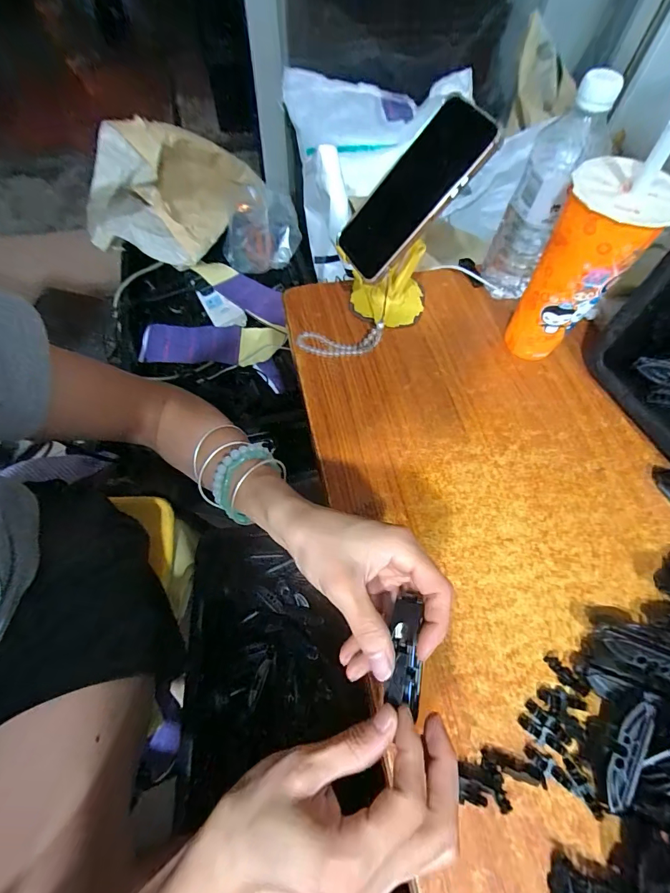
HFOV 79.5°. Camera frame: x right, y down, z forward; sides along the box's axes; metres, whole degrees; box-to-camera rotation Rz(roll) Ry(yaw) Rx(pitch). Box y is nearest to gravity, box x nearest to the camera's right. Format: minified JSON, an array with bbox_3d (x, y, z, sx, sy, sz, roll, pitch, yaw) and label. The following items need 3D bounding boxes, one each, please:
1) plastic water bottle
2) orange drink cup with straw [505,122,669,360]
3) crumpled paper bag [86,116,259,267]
[{"bbox_3d":[0.221,-0.257,0.431,0.064,0.204,0.065,13,62,5],"label":"plastic water bottle"},{"bbox_3d":[0.236,-0.174,0.387,0.078,0.210,0.078,1,62,-1],"label":"orange drink cup with straw"},{"bbox_3d":[-0.374,-0.620,0.938,0.336,0.183,0.333,18,63,8],"label":"crumpled paper bag"}]

